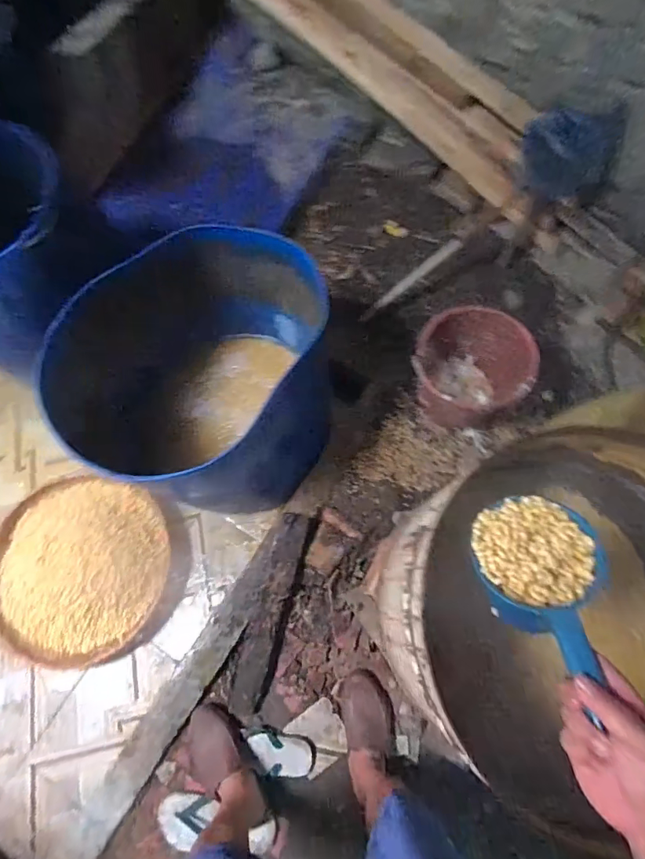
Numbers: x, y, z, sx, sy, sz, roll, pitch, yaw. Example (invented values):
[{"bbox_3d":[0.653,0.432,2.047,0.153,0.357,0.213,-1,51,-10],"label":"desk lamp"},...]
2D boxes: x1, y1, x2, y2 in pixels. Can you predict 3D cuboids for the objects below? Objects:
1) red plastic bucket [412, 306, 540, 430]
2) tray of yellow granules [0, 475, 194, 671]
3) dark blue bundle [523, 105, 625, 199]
[{"bbox_3d":[0.393,-0.164,1.292,0.318,0.250,0.293,-29,74,-10],"label":"red plastic bucket"},{"bbox_3d":[-0.717,0.403,1.364,0.582,0.137,0.550,-7,72,-4],"label":"tray of yellow granules"},{"bbox_3d":[0.715,-0.816,1.351,0.267,0.225,0.078,36,74,10],"label":"dark blue bundle"}]

